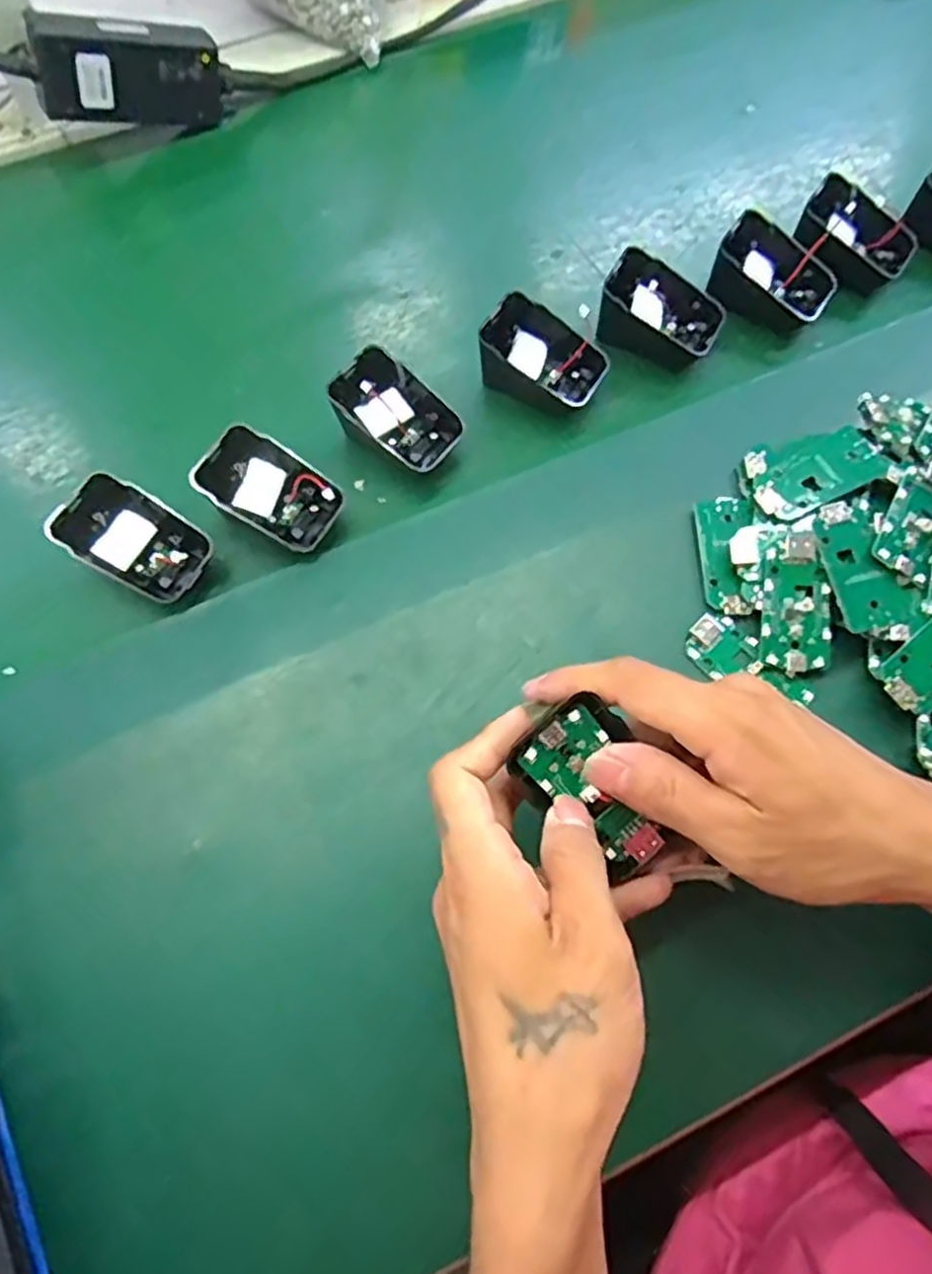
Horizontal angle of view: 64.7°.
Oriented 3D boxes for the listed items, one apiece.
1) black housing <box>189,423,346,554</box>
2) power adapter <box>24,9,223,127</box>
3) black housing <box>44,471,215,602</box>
[{"bbox_3d":[-0.102,-0.076,0.381,0.067,0.022,0.044,30,70,-17],"label":"black housing"},{"bbox_3d":[-0.221,-0.372,0.485,0.112,0.050,0.029,-17,66,-25],"label":"power adapter"},{"bbox_3d":[-0.166,-0.049,0.368,0.069,0.014,0.044,30,70,-20],"label":"black housing"}]

